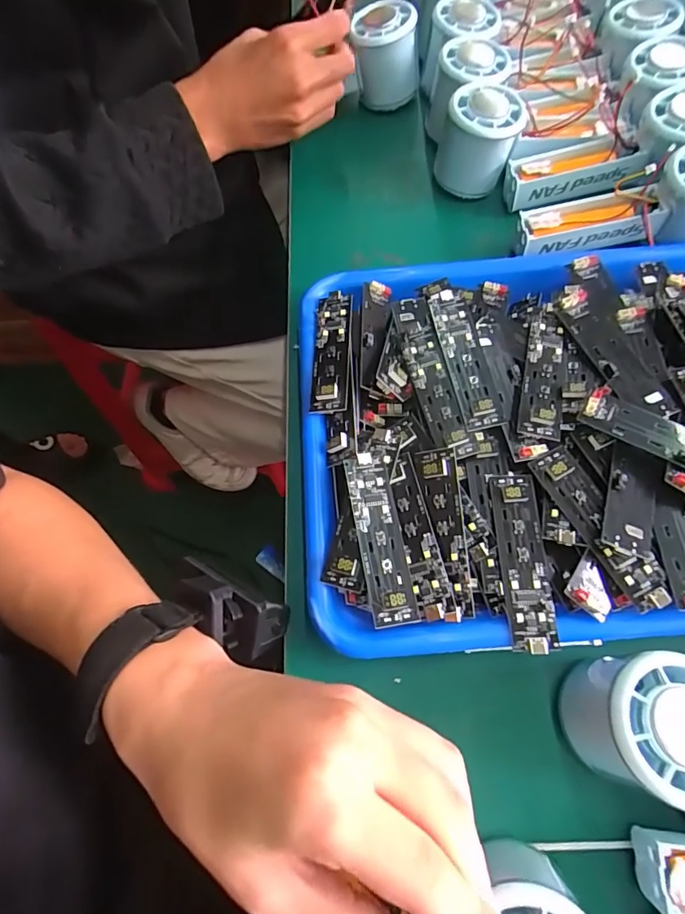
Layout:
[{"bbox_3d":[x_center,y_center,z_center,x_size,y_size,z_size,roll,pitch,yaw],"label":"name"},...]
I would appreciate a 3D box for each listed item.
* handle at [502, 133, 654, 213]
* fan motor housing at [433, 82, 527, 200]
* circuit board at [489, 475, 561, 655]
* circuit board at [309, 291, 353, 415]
[{"bbox_3d":[0.177,-0.221,0.373,0.094,0.032,0.032,-7,67,-1],"label":"handle"},{"bbox_3d":[0.106,-0.248,0.378,0.060,0.063,0.051,10,68,6],"label":"fan motor housing"},{"bbox_3d":[0.096,0.053,0.253,0.023,0.010,0.091,-1,67,1],"label":"circuit board"},{"bbox_3d":[-0.007,-0.070,0.310,0.023,0.010,0.090,1,67,2],"label":"circuit board"}]

